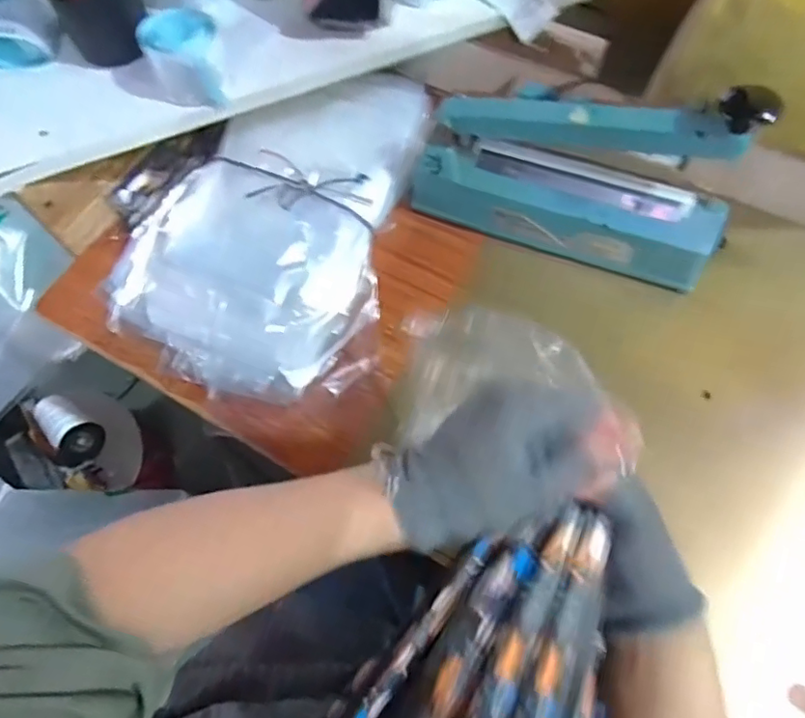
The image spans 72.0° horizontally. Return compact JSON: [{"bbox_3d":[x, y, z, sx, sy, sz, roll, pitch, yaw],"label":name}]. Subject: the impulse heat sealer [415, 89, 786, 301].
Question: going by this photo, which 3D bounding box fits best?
[{"bbox_3d":[0.154,-0.174,0.523,0.299,0.174,0.075,14,67,8],"label":"impulse heat sealer"}]

